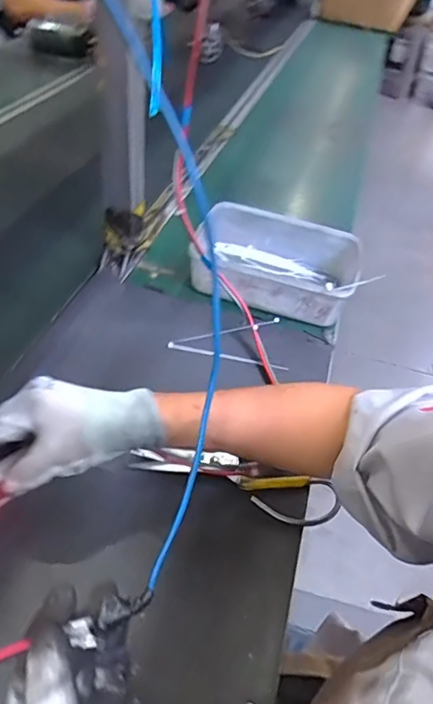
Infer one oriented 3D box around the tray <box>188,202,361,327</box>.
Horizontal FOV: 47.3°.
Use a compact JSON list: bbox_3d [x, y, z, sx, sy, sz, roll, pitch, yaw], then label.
[{"bbox_3d":[0.080,-0.124,0.697,0.217,0.066,0.161,13,44,6],"label":"tray"}]

